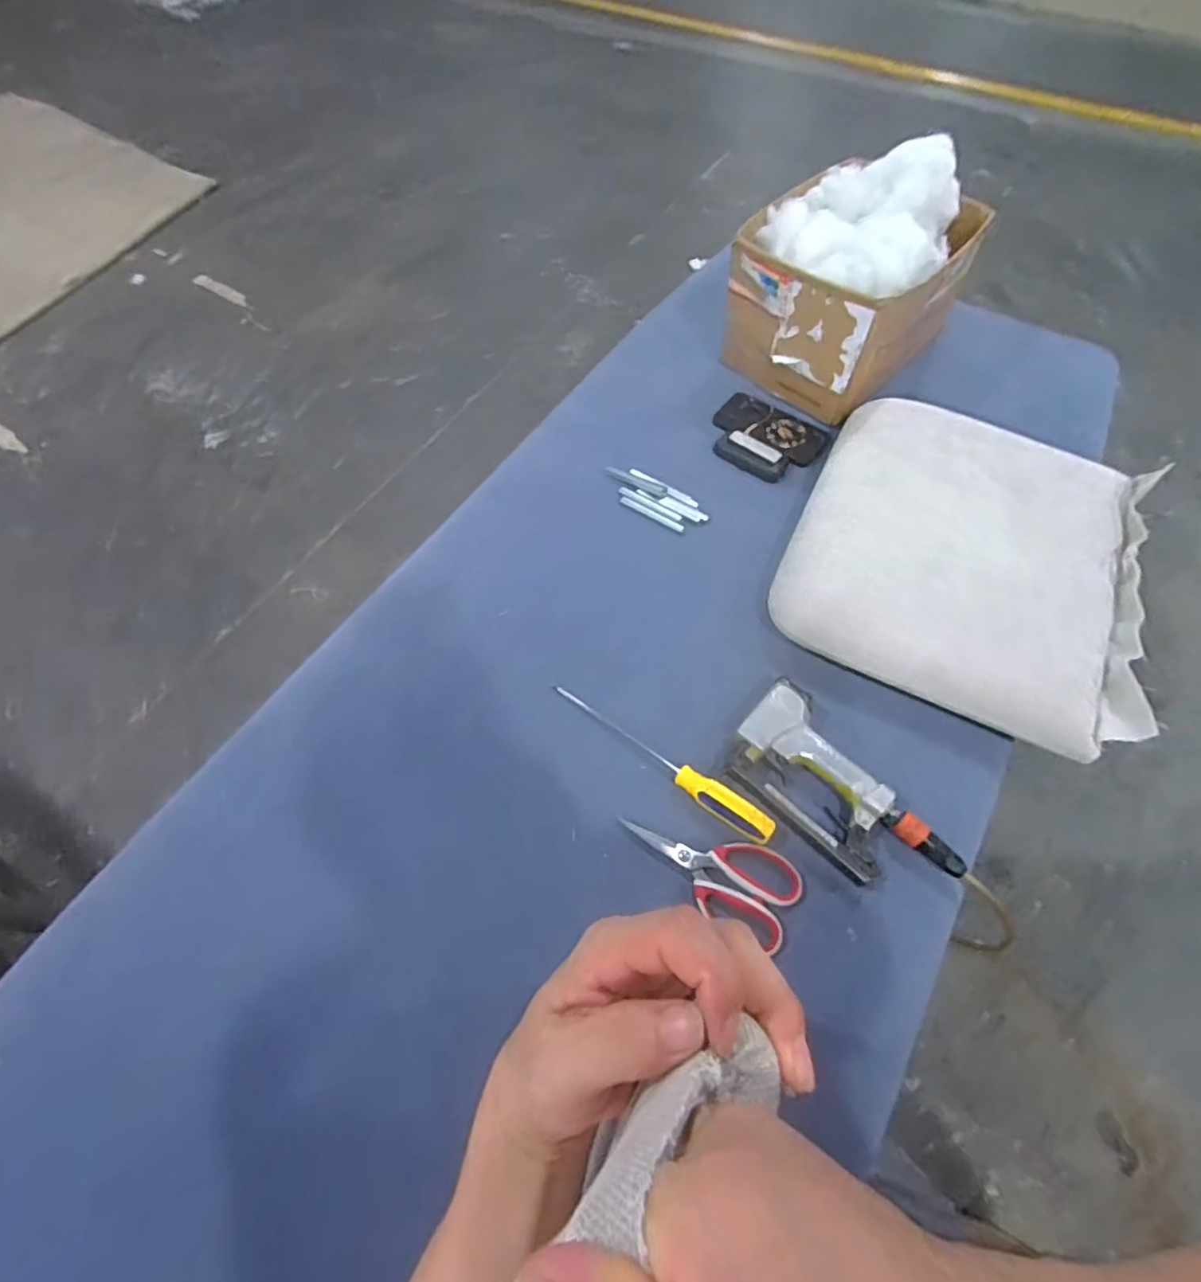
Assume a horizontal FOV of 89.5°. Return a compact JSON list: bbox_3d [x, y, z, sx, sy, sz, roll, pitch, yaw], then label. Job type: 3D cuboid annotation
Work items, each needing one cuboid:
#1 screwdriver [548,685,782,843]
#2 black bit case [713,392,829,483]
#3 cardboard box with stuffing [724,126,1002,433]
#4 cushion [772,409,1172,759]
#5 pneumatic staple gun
[{"bbox_3d":[0.061,0.132,0.671,0.282,0.022,0.030,32,66,17],"label":"screwdriver"},{"bbox_3d":[0.246,-0.311,0.910,0.166,0.022,0.146,35,67,19],"label":"black bit case"},{"bbox_3d":[0.373,-0.543,0.900,0.293,0.261,0.252,-40,67,-19],"label":"cardboard box with stuffing"},{"bbox_3d":[0.464,-0.105,0.769,0.412,0.065,0.422,26,64,14],"label":"cushion"},{"bbox_3d":[0.258,0.166,0.643,0.255,0.040,0.125,40,69,21],"label":"pneumatic staple gun"}]

